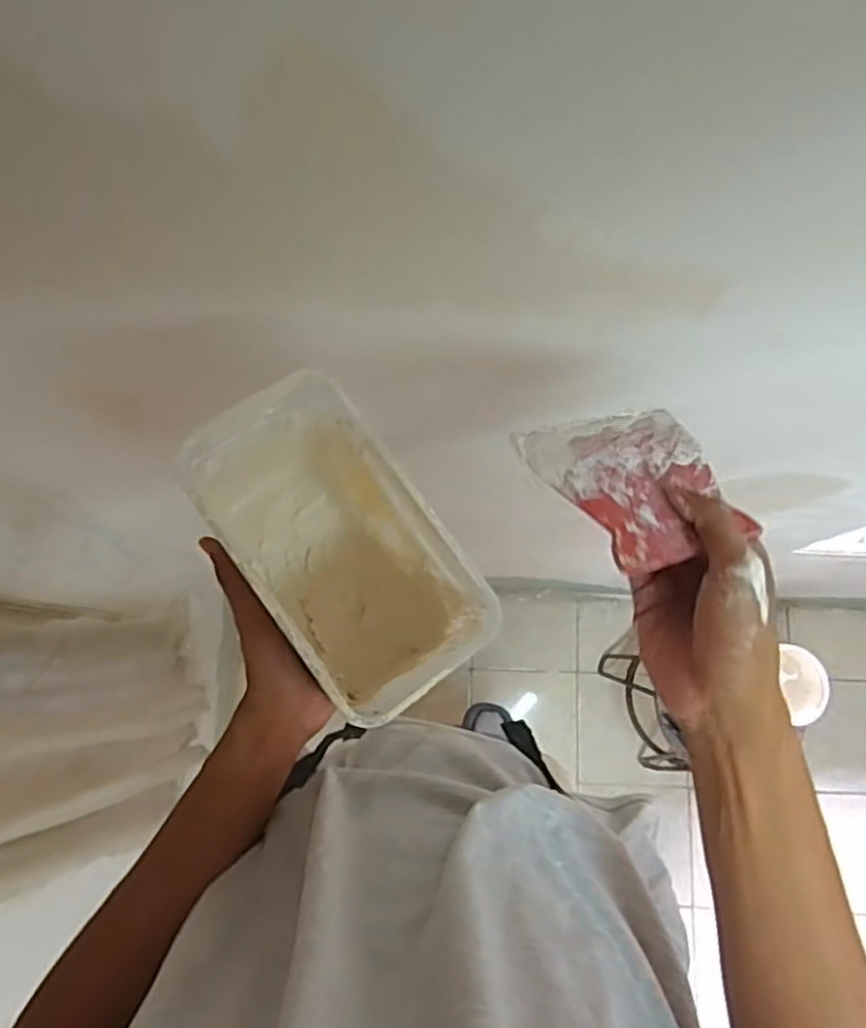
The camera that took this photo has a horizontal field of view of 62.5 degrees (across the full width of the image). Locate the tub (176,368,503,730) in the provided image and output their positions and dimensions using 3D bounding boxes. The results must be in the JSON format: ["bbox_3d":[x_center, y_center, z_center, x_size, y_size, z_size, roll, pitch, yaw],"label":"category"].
[{"bbox_3d":[-0.059,0.027,0.480,0.114,0.140,0.189,-37,80,-7],"label":"tub"}]

